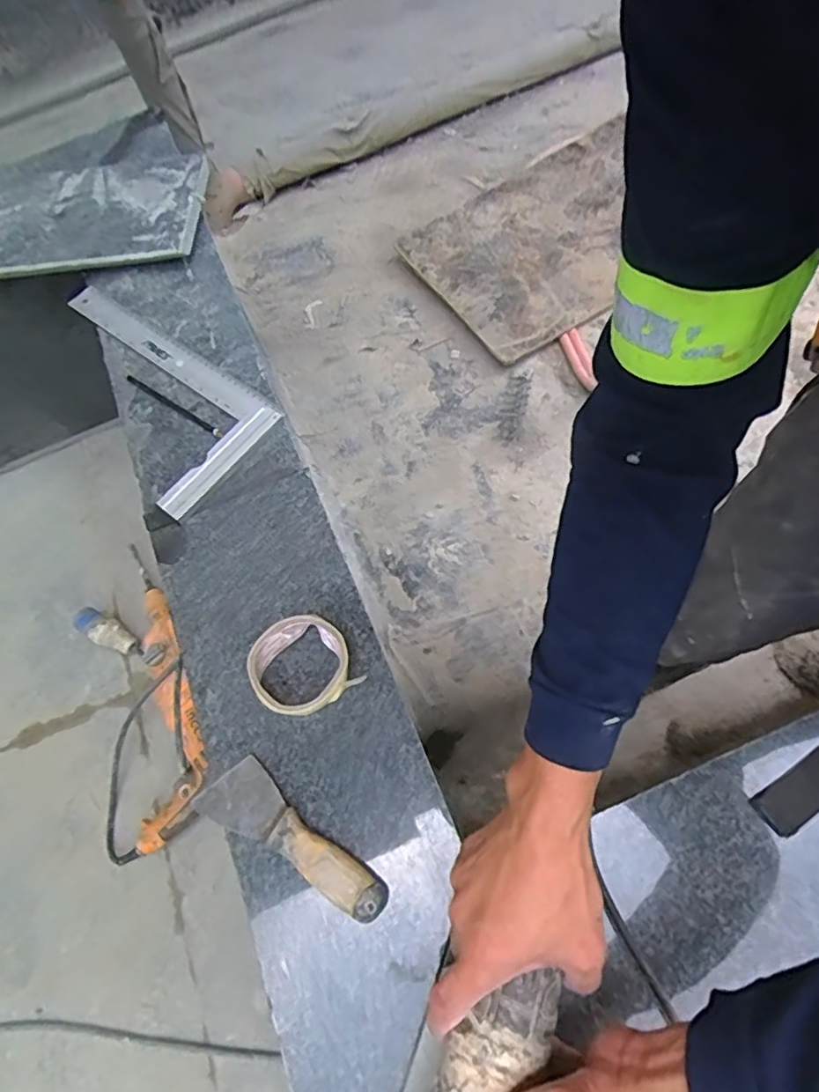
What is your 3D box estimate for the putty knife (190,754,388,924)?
[{"bbox_3d":[-0.092,0.229,0.478,0.172,0.026,0.053,24,72,17],"label":"putty knife"}]

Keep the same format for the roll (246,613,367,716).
[{"bbox_3d":[-0.097,0.106,0.524,0.086,0.026,0.082,-3,66,6],"label":"roll"}]

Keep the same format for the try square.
[{"bbox_3d":[-0.333,-0.193,0.701,0.376,0.013,0.157,36,72,25],"label":"try square"}]

